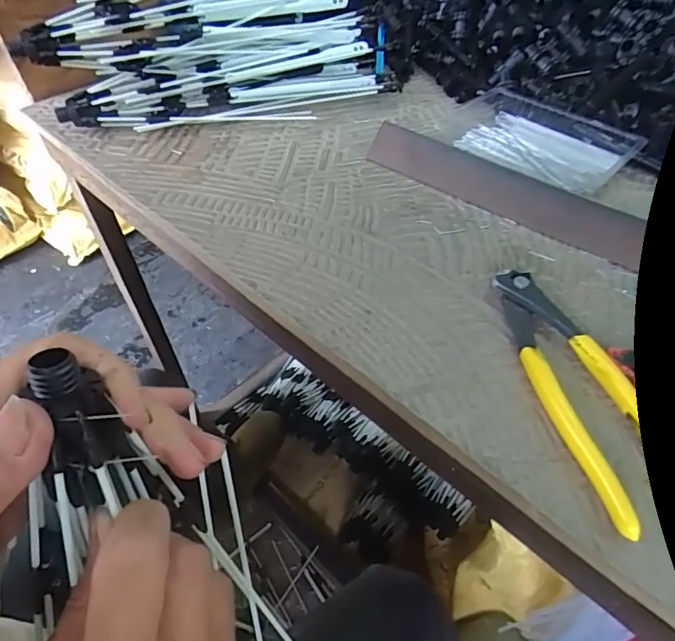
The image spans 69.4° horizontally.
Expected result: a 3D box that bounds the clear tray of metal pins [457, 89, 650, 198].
[{"bbox_3d":[0.177,-0.159,0.421,0.139,0.019,0.085,33,56,25],"label":"clear tray of metal pins"}]

